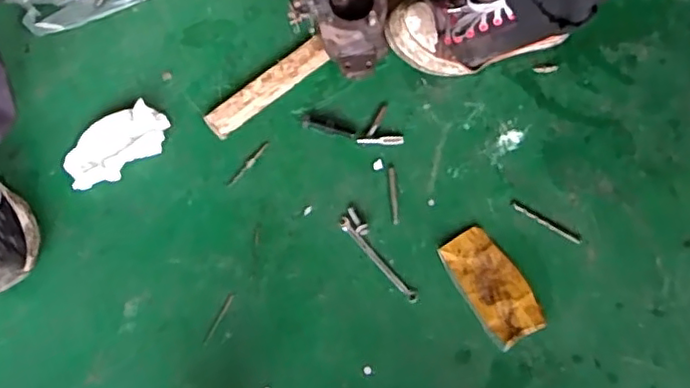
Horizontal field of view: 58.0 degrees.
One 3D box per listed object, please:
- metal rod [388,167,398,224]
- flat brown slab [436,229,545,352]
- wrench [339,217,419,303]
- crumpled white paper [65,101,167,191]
[{"bbox_3d":[0.059,0.001,0.753,0.009,0.006,0.072,-4,73,0],"label":"metal rod"},{"bbox_3d":[0.169,0.105,0.720,0.068,0.005,0.133,-30,75,-7],"label":"flat brown slab"},{"bbox_3d":[0.039,0.078,0.745,0.014,0.004,0.132,-40,77,-10],"label":"wrench"},{"bbox_3d":[-0.288,-0.061,0.782,0.133,0.022,0.079,-39,76,-10],"label":"crumpled white paper"}]

